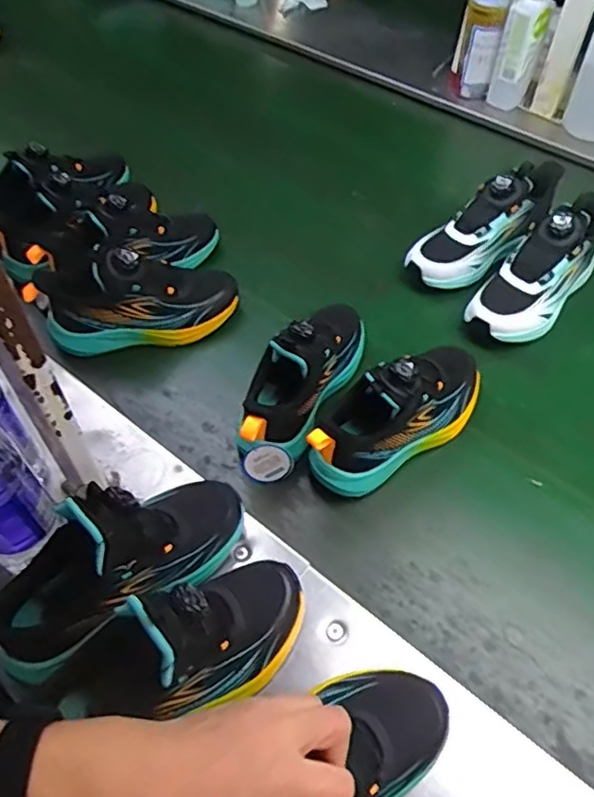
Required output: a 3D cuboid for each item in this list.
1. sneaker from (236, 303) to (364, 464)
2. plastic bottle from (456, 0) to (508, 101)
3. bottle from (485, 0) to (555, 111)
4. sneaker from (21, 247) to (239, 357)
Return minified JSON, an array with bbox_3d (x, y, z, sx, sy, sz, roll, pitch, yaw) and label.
[{"bbox_3d":[0.007,-0.027,0.646,0.081,0.111,0.219,18,55,13],"label":"sneaker"},{"bbox_3d":[0.288,-0.568,0.973,0.062,0.172,0.054,13,54,9],"label":"plastic bottle"},{"bbox_3d":[0.346,-0.544,0.951,0.060,0.182,0.045,24,56,16],"label":"bottle"},{"bbox_3d":[-0.186,-0.122,0.728,0.225,0.115,0.089,-16,55,-12],"label":"sneaker"}]

